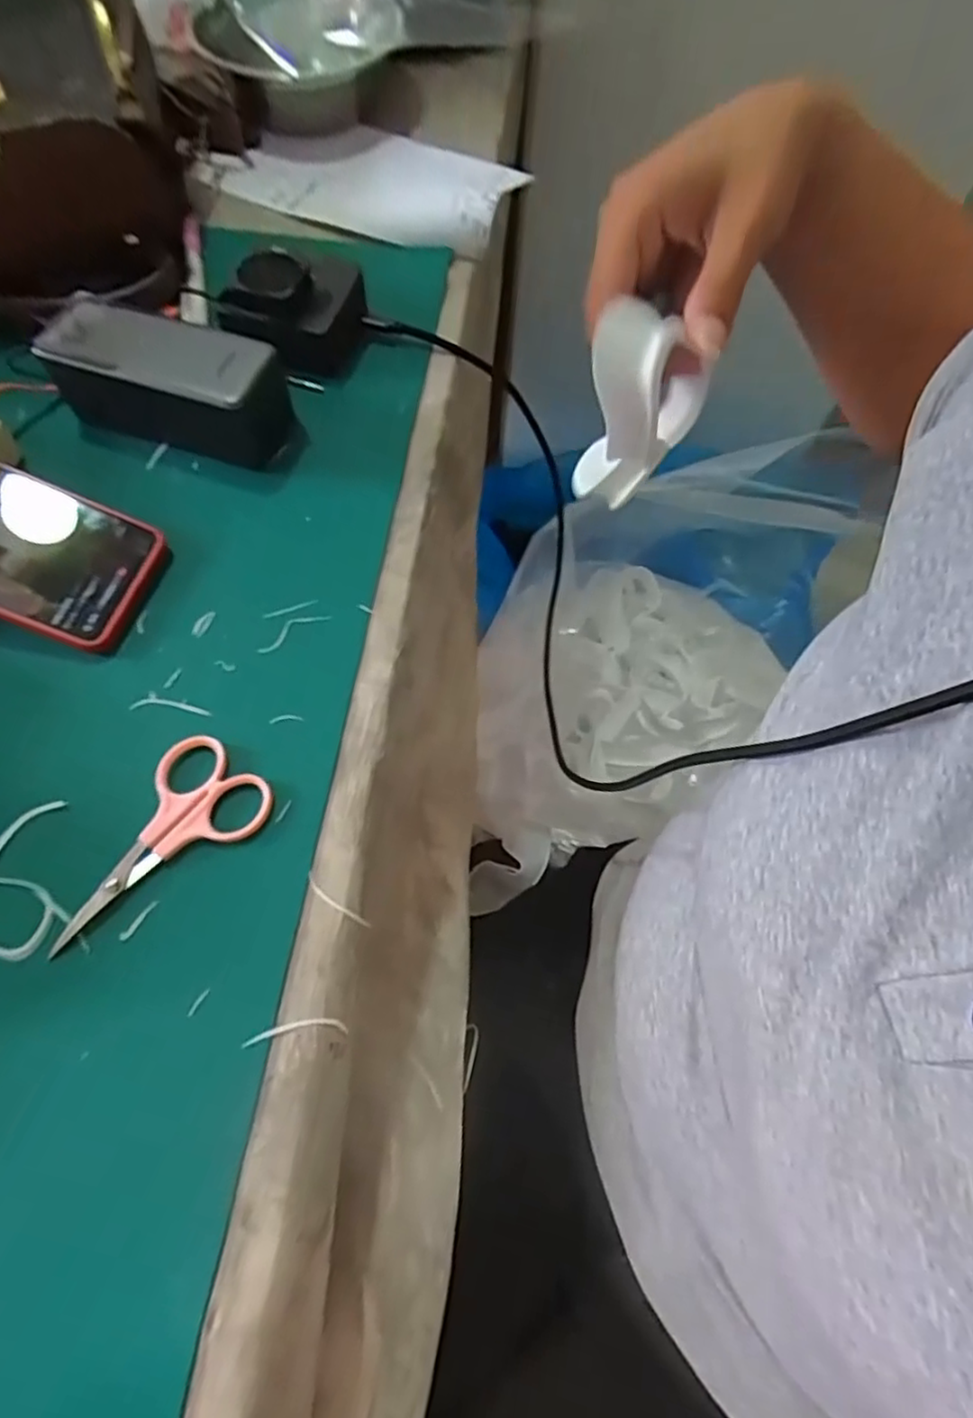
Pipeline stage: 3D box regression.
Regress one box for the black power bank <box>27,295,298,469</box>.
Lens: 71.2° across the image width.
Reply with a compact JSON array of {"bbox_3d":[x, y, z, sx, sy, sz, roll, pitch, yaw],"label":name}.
[{"bbox_3d":[-0.182,-0.188,0.394,0.131,0.053,0.054,15,66,4],"label":"black power bank"}]

